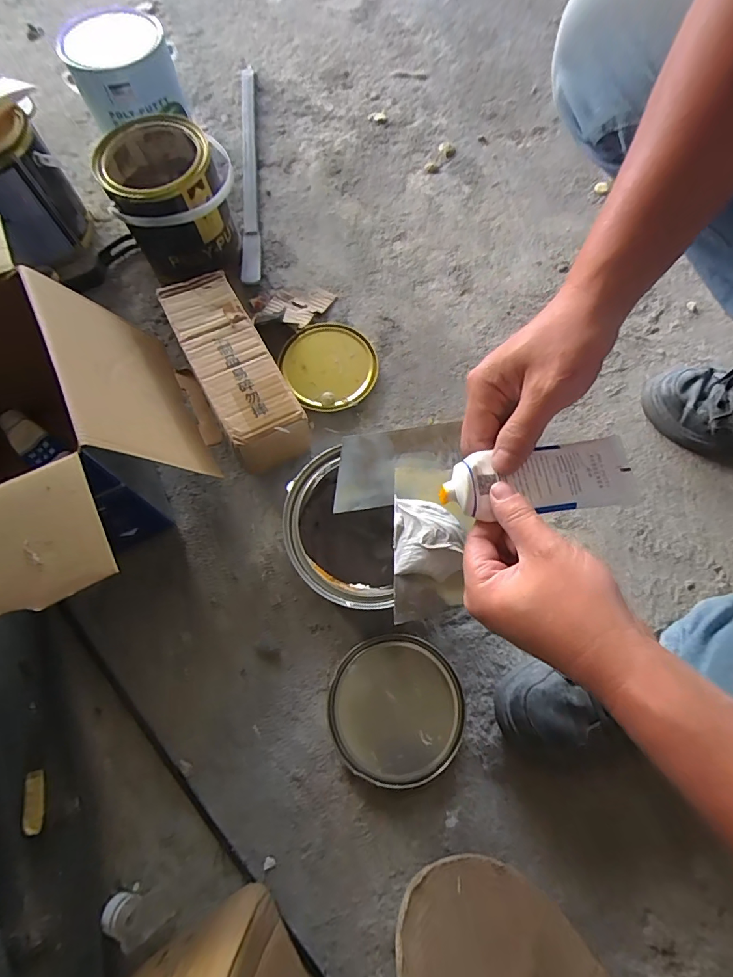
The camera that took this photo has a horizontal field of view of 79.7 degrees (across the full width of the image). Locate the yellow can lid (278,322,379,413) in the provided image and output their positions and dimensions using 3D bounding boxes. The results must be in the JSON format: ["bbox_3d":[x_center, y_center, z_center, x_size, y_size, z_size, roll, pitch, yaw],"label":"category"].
[{"bbox_3d":[-0.053,-0.179,0.641,0.131,0.018,0.138,0,70,0],"label":"yellow can lid"}]

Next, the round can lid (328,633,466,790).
[{"bbox_3d":[0.033,0.244,0.491,0.144,0.015,0.146,-4,70,-1],"label":"round can lid"}]

